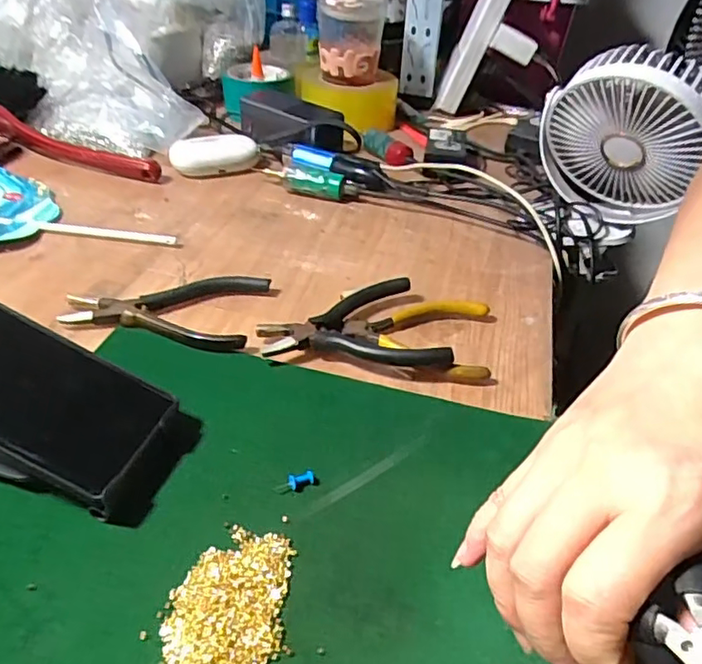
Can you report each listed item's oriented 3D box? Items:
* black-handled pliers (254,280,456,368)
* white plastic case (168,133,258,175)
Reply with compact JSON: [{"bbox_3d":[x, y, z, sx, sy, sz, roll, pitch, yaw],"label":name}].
[{"bbox_3d":[-0.001,0.002,0.419,0.123,0.024,0.096,-9,41,-15],"label":"black-handled pliers"},{"bbox_3d":[-0.149,-0.194,0.637,0.097,0.031,0.045,-6,39,-13],"label":"white plastic case"}]

